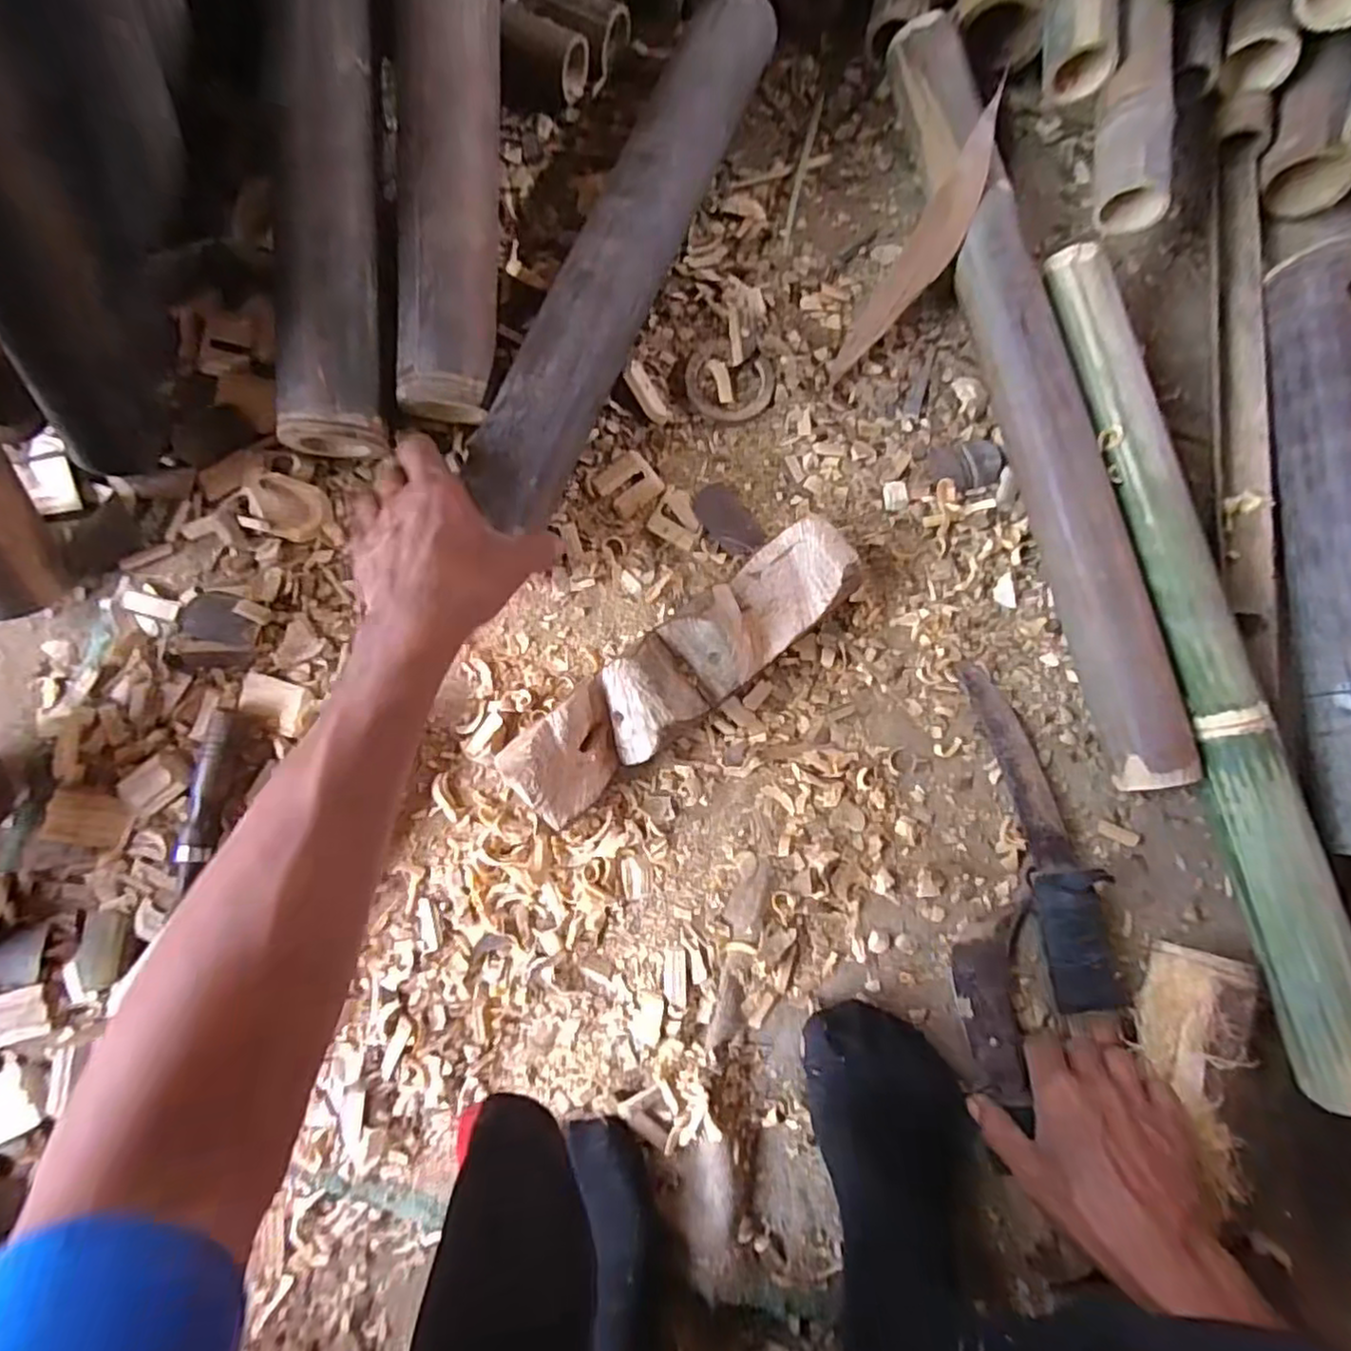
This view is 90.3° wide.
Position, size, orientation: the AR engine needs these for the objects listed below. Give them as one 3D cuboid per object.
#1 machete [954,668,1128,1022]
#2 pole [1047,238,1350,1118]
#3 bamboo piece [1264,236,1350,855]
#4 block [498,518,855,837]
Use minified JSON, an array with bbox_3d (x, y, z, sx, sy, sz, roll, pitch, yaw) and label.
[{"bbox_3d":[0.290,0.119,0.523,0.056,0.028,0.268,-12,83,-4],"label":"machete"},{"bbox_3d":[0.398,-0.030,0.502,0.048,0.036,0.654,-12,83,-4],"label":"pole"},{"bbox_3d":[0.523,-0.106,0.524,0.054,0.066,0.472,3,82,-2],"label":"bamboo piece"},{"bbox_3d":[0.010,-0.006,0.508,0.294,0.059,0.069,-38,85,-7],"label":"block"}]

